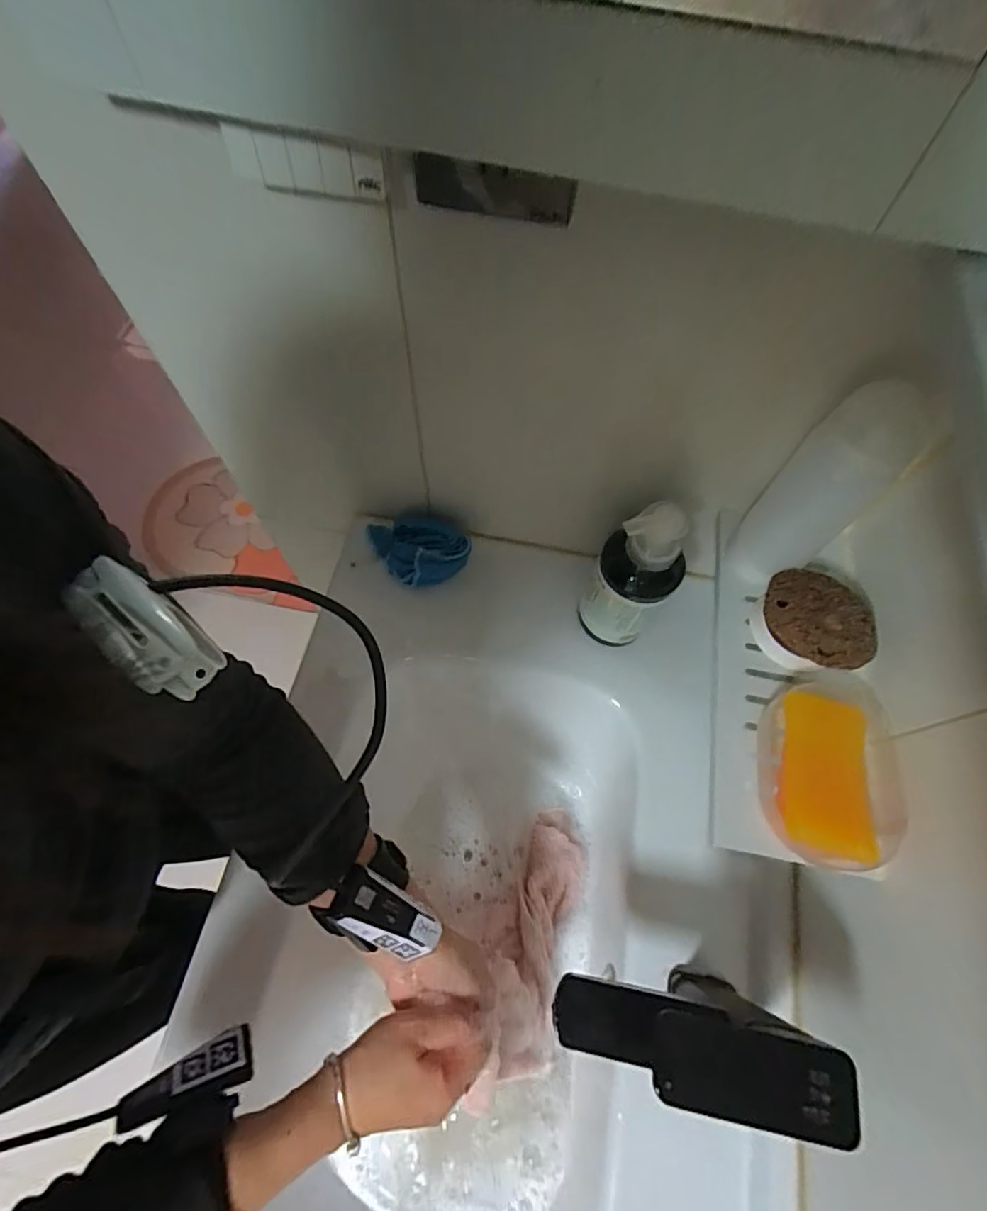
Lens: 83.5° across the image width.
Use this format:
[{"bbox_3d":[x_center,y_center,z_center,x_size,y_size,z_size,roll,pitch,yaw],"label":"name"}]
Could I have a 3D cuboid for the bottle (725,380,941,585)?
[{"bbox_3d":[0.225,-0.075,0.391,0.061,0.179,0.047,42,71,16],"label":"bottle"}]

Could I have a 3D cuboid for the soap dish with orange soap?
[{"bbox_3d":[0.239,0.111,0.386,0.096,0.035,0.139,19,67,7],"label":"soap dish with orange soap"}]

